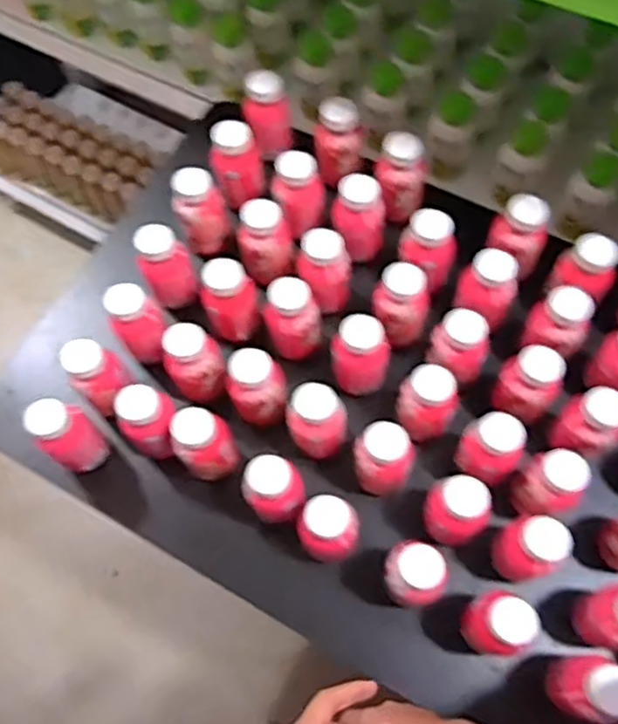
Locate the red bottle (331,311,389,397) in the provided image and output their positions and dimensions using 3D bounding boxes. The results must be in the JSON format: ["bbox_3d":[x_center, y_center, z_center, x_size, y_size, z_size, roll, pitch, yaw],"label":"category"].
[{"bbox_3d":[0.058,-0.006,0.766,0.067,0.101,0.061,-1,66,2],"label":"red bottle"}]

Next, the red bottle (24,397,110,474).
[{"bbox_3d":[-0.263,0.080,0.749,0.053,0.115,0.059,33,72,15],"label":"red bottle"}]

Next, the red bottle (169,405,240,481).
[{"bbox_3d":[-0.115,0.088,0.741,0.066,0.116,0.056,9,67,6],"label":"red bottle"}]

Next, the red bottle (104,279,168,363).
[{"bbox_3d":[-0.200,-0.046,0.798,0.060,0.106,0.060,-32,69,-11],"label":"red bottle"}]

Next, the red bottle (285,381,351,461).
[{"bbox_3d":[0.008,0.064,0.743,0.063,0.110,0.058,-1,66,2],"label":"red bottle"}]

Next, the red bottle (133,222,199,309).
[{"bbox_3d":[-0.165,-0.110,0.818,0.066,0.105,0.073,-27,68,-9],"label":"red bottle"}]

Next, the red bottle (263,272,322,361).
[{"bbox_3d":[-0.018,-0.048,0.784,0.063,0.097,0.059,-8,66,-1],"label":"red bottle"}]

